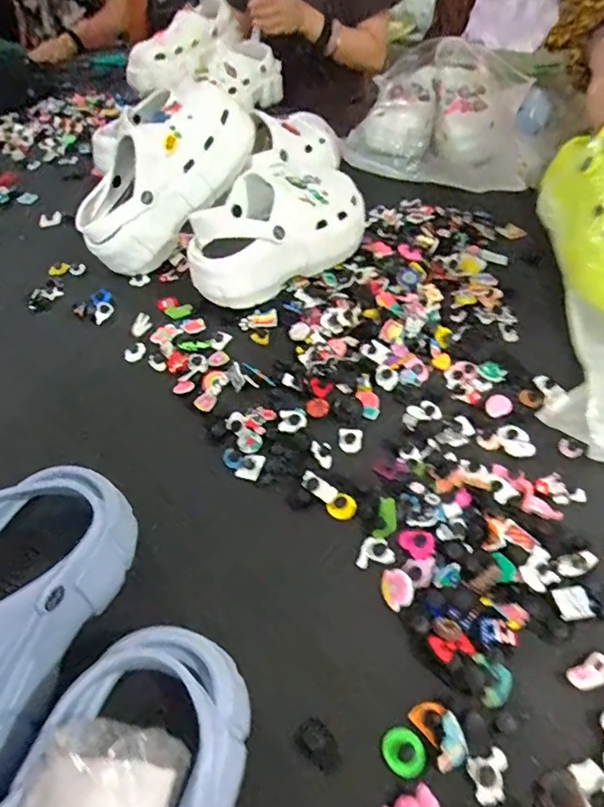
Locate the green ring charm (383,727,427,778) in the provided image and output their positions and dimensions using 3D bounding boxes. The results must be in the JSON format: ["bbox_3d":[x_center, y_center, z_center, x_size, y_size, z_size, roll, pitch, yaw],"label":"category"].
[{"bbox_3d":[0.064,0.217,0.319,0.024,0.004,0.026,-33,56,-25],"label":"green ring charm"}]

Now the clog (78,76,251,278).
[{"bbox_3d":[-0.177,-0.283,0.631,0.253,0.113,0.094,-48,59,1],"label":"clog"}]

